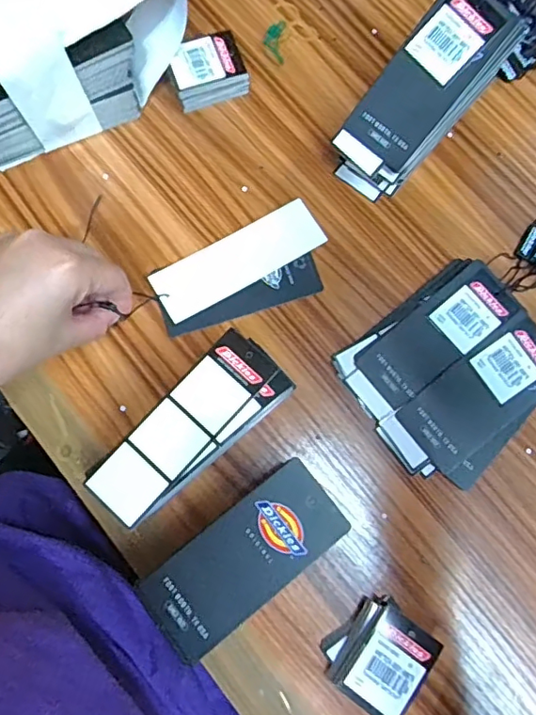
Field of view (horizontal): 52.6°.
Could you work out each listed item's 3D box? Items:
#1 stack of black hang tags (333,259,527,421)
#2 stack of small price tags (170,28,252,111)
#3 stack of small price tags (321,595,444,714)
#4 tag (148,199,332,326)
[{"bbox_3d":[0.103,-0.014,0.356,0.117,0.018,0.056,-36,80,-9],"label":"stack of black hang tags"},{"bbox_3d":[-0.043,-0.201,0.386,0.050,0.029,0.037,-22,78,-6],"label":"stack of small price tags"},{"bbox_3d":[0.063,0.171,0.312,0.050,0.023,0.054,33,78,6],"label":"stack of small price tags"},{"bbox_3d":[-0.020,-0.066,0.370,0.119,0.004,0.038,-29,81,-10],"label":"tag"}]

